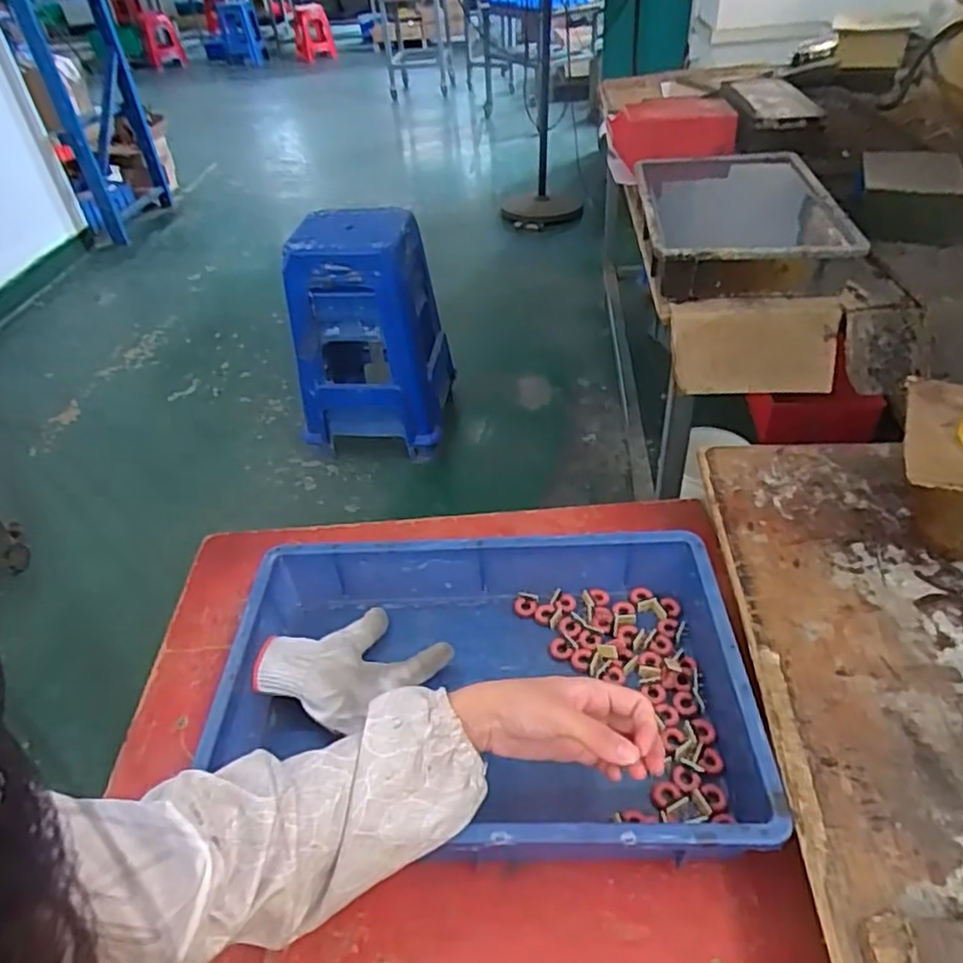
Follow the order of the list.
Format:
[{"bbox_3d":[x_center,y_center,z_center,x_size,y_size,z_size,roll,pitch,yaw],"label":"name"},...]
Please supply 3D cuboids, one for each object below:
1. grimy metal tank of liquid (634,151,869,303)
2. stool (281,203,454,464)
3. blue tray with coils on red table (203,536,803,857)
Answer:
[{"bbox_3d":[0.418,-0.444,1.119,0.293,0.073,0.477,2,42,7],"label":"grimy metal tank of liquid"},{"bbox_3d":[-0.311,-0.411,1.846,0.393,0.558,0.297,0,41,6],"label":"stool"},{"bbox_3d":[0.002,0.183,0.588,0.427,0.087,0.281,-2,41,3],"label":"blue tray with coils on red table"}]

